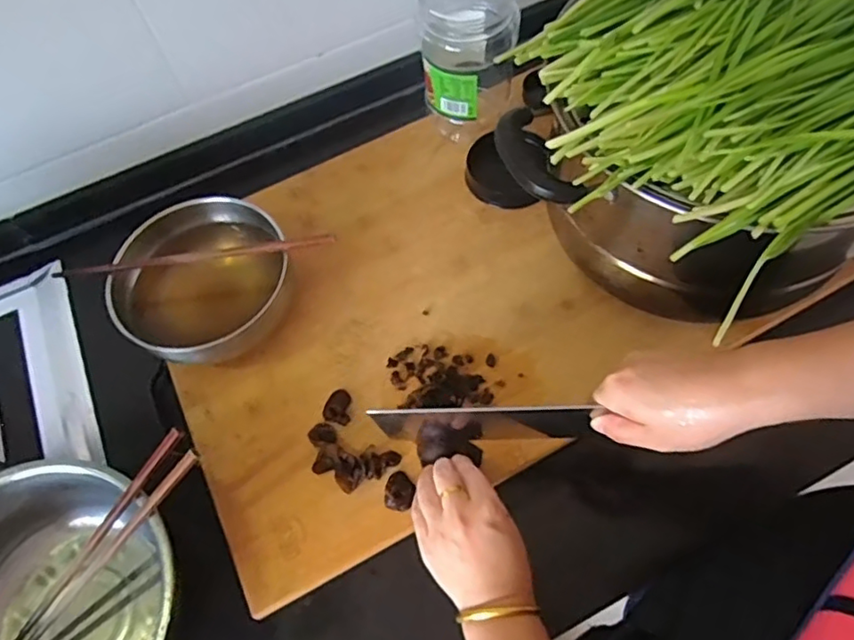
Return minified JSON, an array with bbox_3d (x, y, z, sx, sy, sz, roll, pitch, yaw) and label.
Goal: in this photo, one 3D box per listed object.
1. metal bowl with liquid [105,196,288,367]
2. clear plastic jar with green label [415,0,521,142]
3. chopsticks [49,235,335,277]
[{"bbox_3d":[-0.203,-0.028,0.535,0.136,0.069,0.144,-2,63,4],"label":"metal bowl with liquid"},{"bbox_3d":[0.042,-0.257,0.594,0.085,0.145,0.090,-2,63,4],"label":"clear plastic jar with green label"},{"bbox_3d":[-0.198,-0.054,0.510,0.238,0.014,0.012,-6,63,2],"label":"chopsticks"}]

